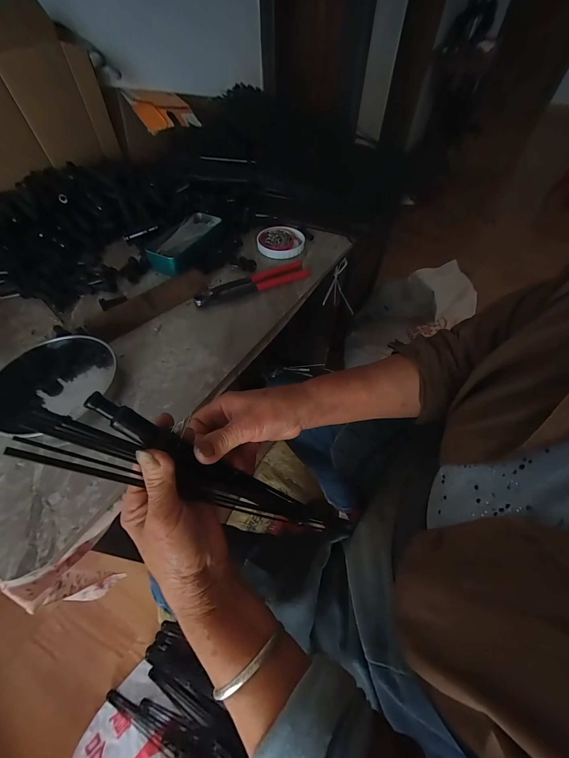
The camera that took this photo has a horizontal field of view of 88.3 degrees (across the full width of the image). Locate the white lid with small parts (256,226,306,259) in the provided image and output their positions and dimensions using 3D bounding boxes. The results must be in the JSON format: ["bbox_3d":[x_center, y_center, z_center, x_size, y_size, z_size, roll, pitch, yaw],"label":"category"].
[{"bbox_3d":[-0.007,-0.262,0.557,0.086,0.015,0.095,4,54,2],"label":"white lid with small parts"}]

